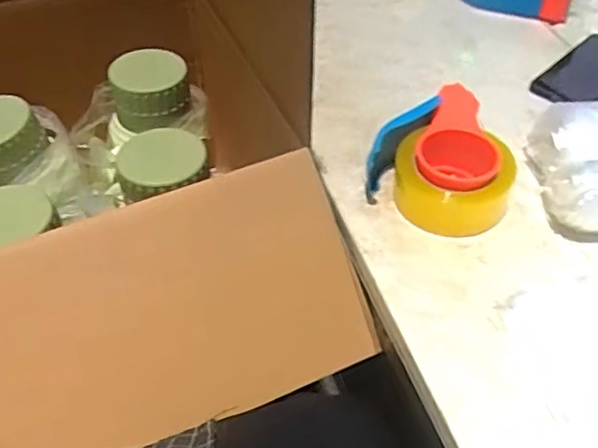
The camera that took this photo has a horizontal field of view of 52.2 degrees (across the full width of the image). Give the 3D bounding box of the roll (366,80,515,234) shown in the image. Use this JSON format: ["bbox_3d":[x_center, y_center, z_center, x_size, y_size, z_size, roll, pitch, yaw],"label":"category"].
[{"bbox_3d":[0.155,-0.060,0.605,0.143,0.061,0.128,-35,53,-27],"label":"roll"}]

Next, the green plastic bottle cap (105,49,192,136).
[{"bbox_3d":[-0.181,-0.170,0.739,0.095,0.045,0.087,-16,49,-14],"label":"green plastic bottle cap"}]

